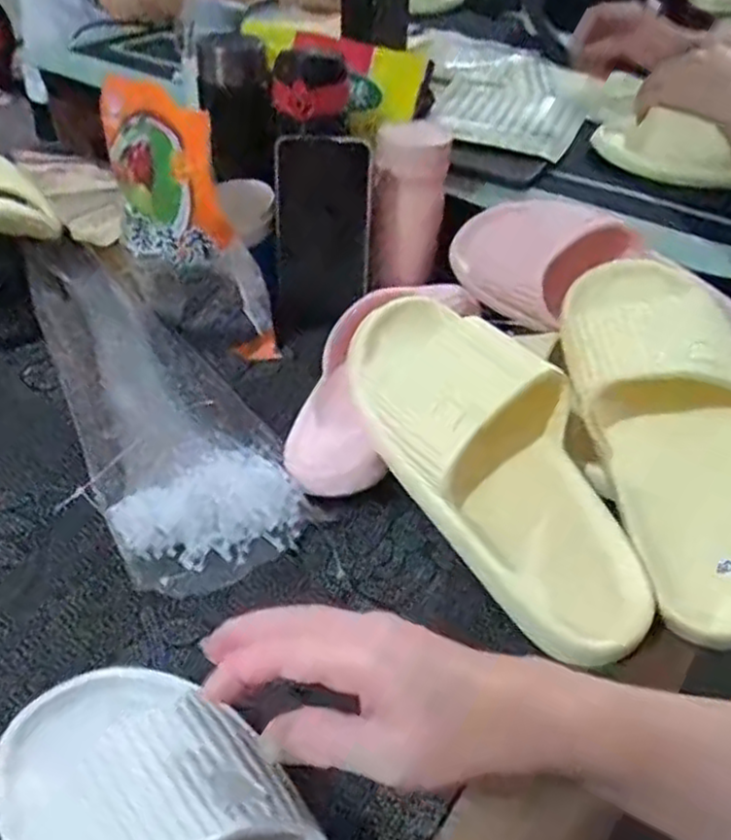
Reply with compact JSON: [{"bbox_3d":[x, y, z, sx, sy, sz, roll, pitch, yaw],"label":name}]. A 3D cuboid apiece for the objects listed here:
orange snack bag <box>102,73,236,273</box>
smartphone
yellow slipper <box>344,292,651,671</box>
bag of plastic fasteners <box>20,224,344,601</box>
[{"bbox_3d":[-0.162,-0.191,0.581,0.027,0.127,0.154,-16,38,-42],"label":"orange snack bag"},{"bbox_3d":[-0.037,-0.157,0.634,0.077,0.158,0.013,2,30,1],"label":"smartphone"},{"bbox_3d":[0.079,0.018,0.449,0.102,0.068,0.256,-24,69,-24],"label":"yellow slipper"},{"bbox_3d":[-0.180,-0.030,0.571,0.131,0.032,0.391,-24,48,-27],"label":"bag of plastic fasteners"}]

